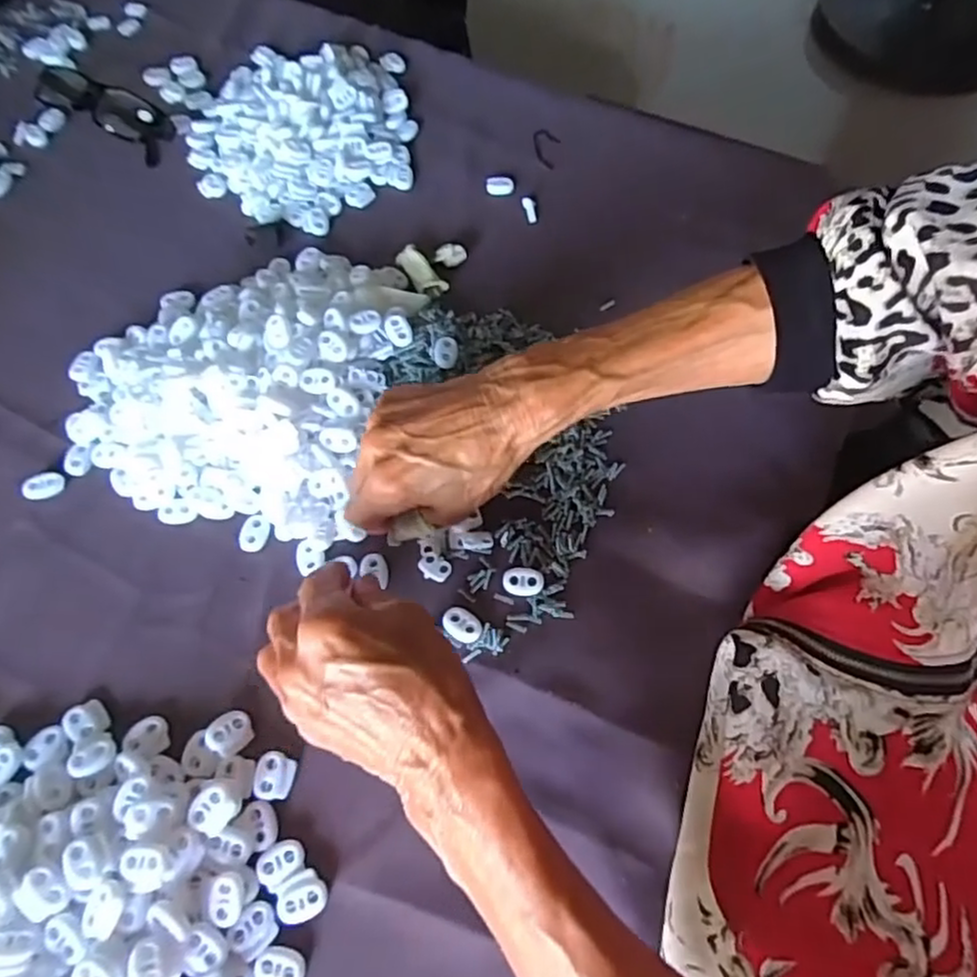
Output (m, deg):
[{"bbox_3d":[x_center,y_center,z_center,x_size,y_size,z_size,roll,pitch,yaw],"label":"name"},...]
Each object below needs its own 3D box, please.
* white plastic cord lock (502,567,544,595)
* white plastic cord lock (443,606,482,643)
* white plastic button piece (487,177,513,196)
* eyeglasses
[{"bbox_3d":[0.020,0.053,0.379,0.023,0.005,0.015,1,64,-1],"label":"white plastic cord lock"},{"bbox_3d":[-0.015,0.075,0.367,0.016,0.004,0.022,-41,71,-18],"label":"white plastic cord lock"},{"bbox_3d":[0.009,-0.238,0.525,0.022,0.007,0.011,0,64,-1],"label":"white plastic button piece"},{"bbox_3d":[-0.314,-0.310,0.538,0.135,0.032,0.038,30,67,13],"label":"eyeglasses"}]

